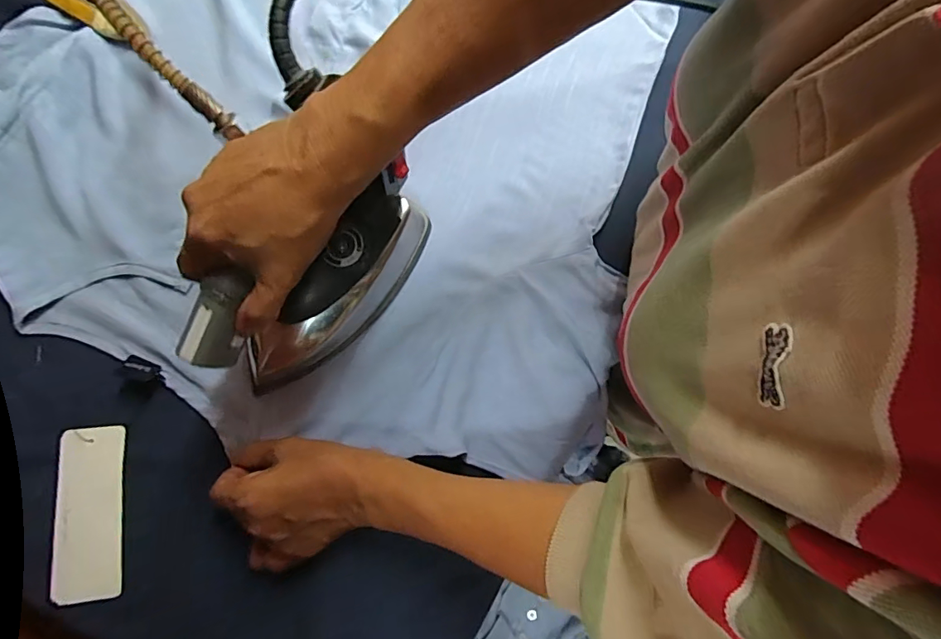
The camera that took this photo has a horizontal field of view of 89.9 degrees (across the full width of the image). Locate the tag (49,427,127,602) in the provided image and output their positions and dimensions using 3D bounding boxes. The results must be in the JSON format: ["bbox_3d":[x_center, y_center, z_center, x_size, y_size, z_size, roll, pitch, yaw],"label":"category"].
[{"bbox_3d":[-0.284,0.142,0.349,0.053,0.005,0.119,-8,77,-1],"label":"tag"}]

